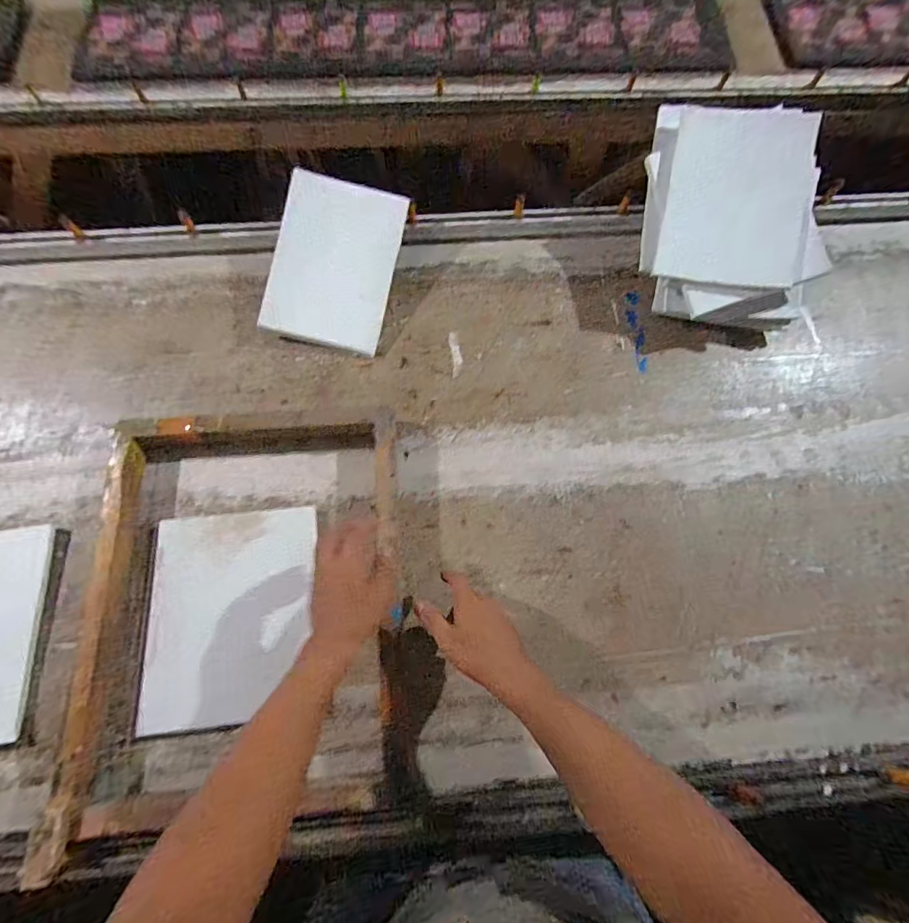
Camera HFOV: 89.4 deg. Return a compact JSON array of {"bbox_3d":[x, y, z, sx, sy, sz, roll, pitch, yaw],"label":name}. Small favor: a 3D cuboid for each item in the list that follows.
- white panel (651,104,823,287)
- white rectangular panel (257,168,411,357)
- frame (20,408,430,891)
[{"bbox_3d":[0.430,-0.400,0.693,0.205,0.020,0.248,9,97,6],"label":"white panel"},{"bbox_3d":[-0.197,-0.324,0.757,0.194,0.015,0.260,13,95,-5],"label":"white rectangular panel"},{"bbox_3d":[-0.274,0.166,0.605,0.410,0.067,0.485,-6,72,-3],"label":"frame"}]

